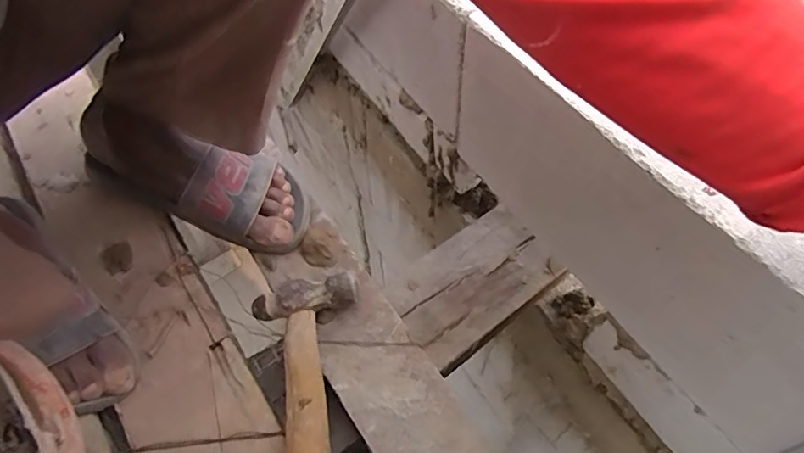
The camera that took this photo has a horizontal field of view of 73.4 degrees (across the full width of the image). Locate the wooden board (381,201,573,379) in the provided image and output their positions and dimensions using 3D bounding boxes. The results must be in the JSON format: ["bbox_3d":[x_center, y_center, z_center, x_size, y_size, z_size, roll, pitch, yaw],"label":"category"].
[{"bbox_3d":[0.084,0.068,0.641,0.199,0.029,0.119,-36,63,-18],"label":"wooden board"}]

